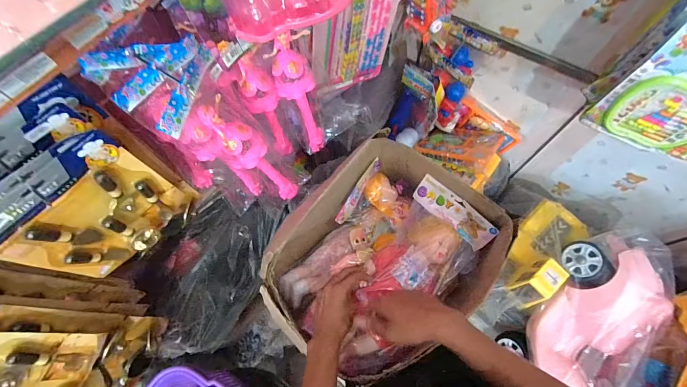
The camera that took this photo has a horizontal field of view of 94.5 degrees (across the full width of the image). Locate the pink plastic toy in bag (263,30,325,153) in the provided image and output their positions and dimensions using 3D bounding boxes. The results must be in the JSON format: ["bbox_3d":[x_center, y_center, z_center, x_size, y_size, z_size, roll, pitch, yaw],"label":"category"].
[{"bbox_3d":[-0.094,-0.198,0.694,0.087,0.327,0.045,6,68,0],"label":"pink plastic toy in bag"}]

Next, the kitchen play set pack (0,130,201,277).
[{"bbox_3d":[-0.392,0.038,0.531,0.041,0.271,0.222,38,71,13],"label":"kitchen play set pack"}]

